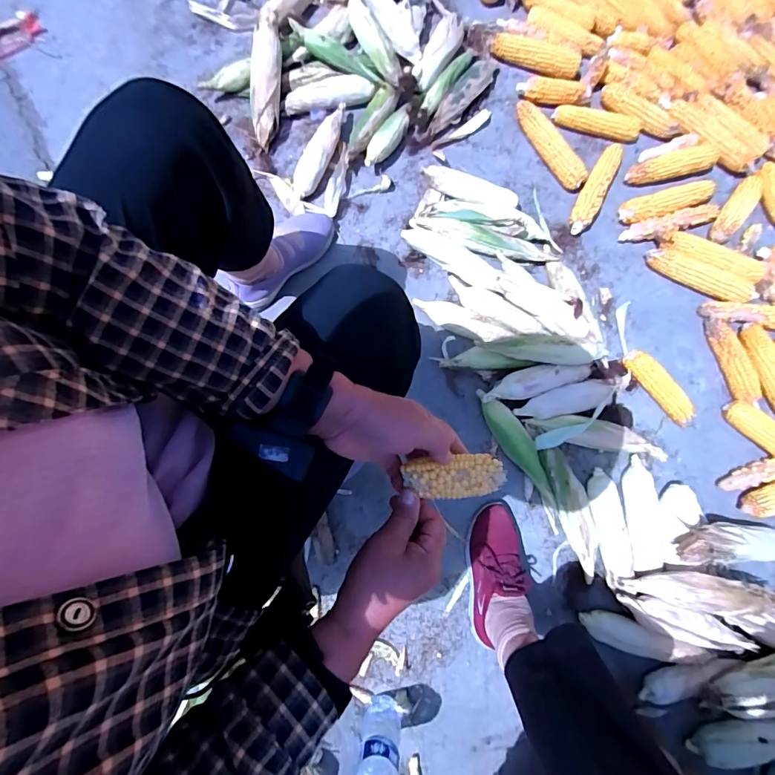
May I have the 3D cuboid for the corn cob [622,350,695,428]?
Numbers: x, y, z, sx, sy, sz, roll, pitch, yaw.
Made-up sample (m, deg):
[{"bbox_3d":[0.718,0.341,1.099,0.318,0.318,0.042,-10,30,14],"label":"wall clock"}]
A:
[{"bbox_3d":[0.530,-0.001,0.809,0.049,0.040,0.170,-42,83,-8],"label":"corn cob"}]

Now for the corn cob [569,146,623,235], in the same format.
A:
[{"bbox_3d":[0.449,-0.433,0.889,0.049,0.040,0.231,31,80,5],"label":"corn cob"}]

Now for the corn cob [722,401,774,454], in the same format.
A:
[{"bbox_3d":[0.723,0.095,0.773,0.050,0.039,0.177,-44,69,-9],"label":"corn cob"}]

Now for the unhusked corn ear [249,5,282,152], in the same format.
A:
[{"bbox_3d":[-0.257,-0.652,0.878,0.067,0.067,0.270,0,79,-1],"label":"unhusked corn ear"}]

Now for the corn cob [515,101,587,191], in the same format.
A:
[{"bbox_3d":[0.352,-0.533,0.898,0.060,0.037,0.233,-34,82,-7],"label":"corn cob"}]

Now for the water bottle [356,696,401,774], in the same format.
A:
[{"bbox_3d":[-0.010,0.542,0.605,0.069,0.200,0.064,1,78,-3],"label":"water bottle"}]

